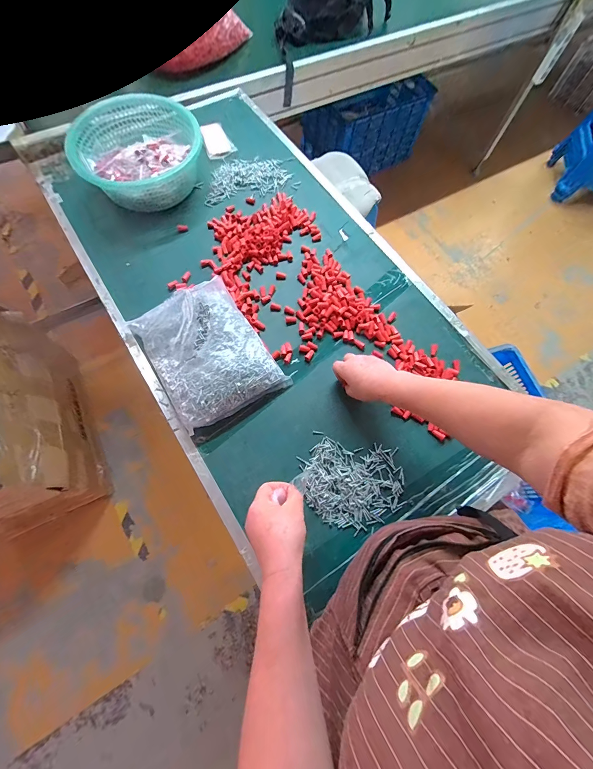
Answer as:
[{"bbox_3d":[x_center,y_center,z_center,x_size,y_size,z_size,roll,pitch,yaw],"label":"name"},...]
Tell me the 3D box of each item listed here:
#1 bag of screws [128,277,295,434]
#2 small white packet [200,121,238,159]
[{"bbox_3d":[-0.168,-0.067,0.585,0.200,0.077,0.255,-31,74,-13],"label":"bag of screws"},{"bbox_3d":[-0.204,-0.628,0.812,0.073,0.019,0.101,-23,72,-11],"label":"small white packet"}]

